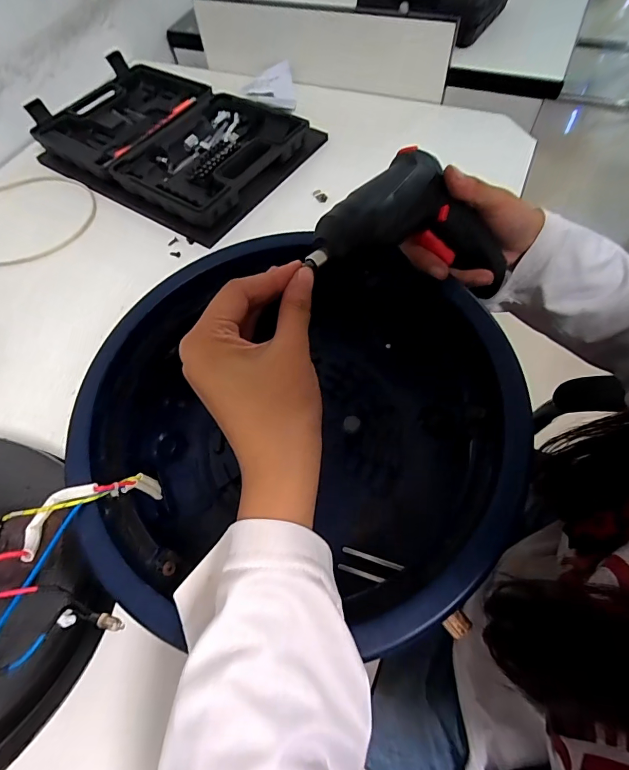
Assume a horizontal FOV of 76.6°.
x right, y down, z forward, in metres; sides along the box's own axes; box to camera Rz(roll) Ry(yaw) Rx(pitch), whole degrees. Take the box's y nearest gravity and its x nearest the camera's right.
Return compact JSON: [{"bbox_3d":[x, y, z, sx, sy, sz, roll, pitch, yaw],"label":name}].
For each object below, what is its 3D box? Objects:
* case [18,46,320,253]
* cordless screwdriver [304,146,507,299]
[{"bbox_3d":[-0.200,-0.348,0.558,0.360,0.044,0.250,31,68,18],"label":"case"},{"bbox_3d":[0.063,-0.088,0.283,0.136,0.117,0.044,-44,26,-19],"label":"cordless screwdriver"}]

